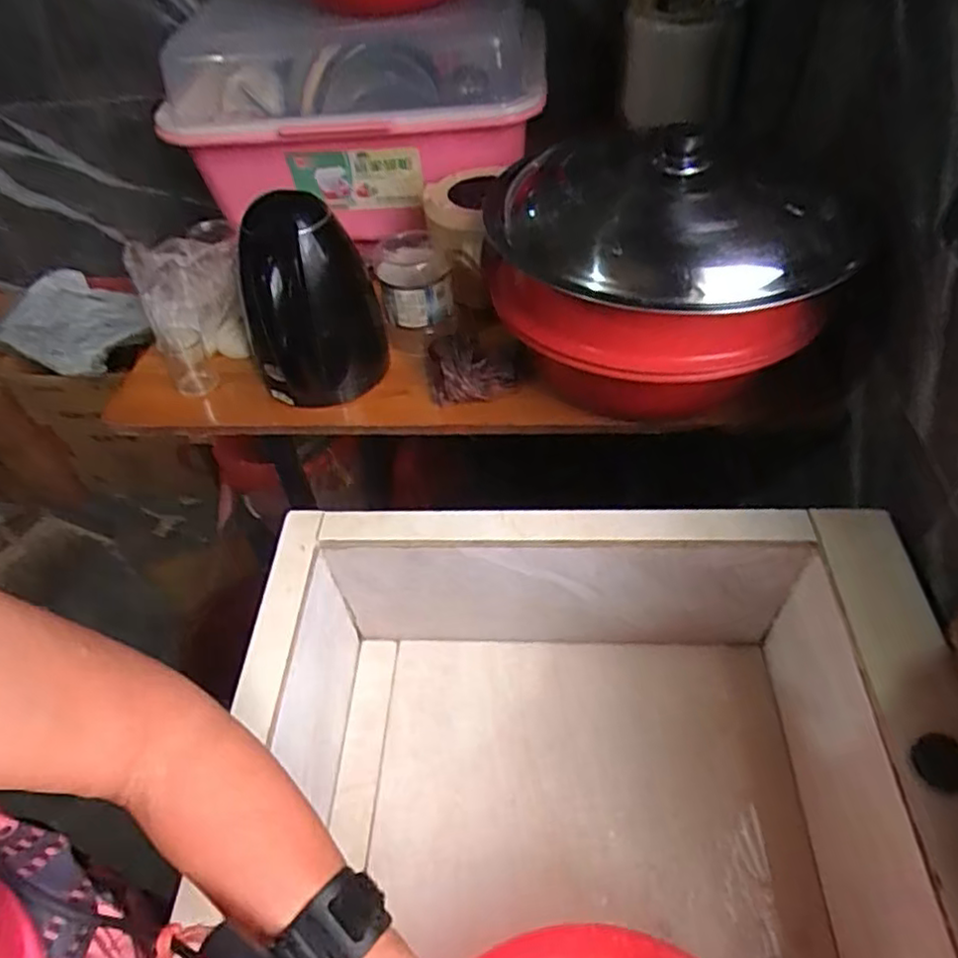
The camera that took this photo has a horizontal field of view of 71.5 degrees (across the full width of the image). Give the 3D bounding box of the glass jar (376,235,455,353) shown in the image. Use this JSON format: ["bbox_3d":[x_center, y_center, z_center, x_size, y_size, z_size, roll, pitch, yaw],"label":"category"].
[{"bbox_3d":[-0.075,-0.224,0.767,0.082,0.096,0.097,-11,49,-4],"label":"glass jar"}]

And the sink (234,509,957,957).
[{"bbox_3d":[0.083,0.374,0.454,0.526,0.215,0.723,-1,49,5],"label":"sink"}]

